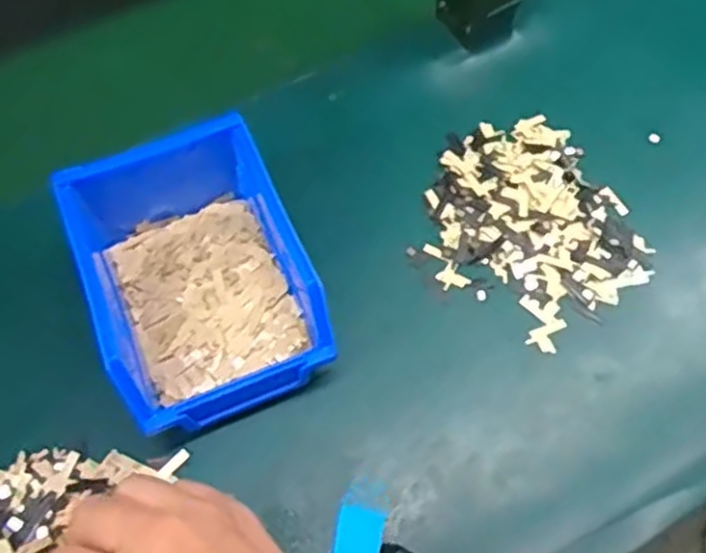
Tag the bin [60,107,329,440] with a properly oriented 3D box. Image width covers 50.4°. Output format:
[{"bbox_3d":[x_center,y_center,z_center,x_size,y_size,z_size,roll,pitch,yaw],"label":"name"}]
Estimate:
[{"bbox_3d":[-0.087,-0.002,0.409,0.114,0.072,0.156,-22,67,-11],"label":"bin"}]

